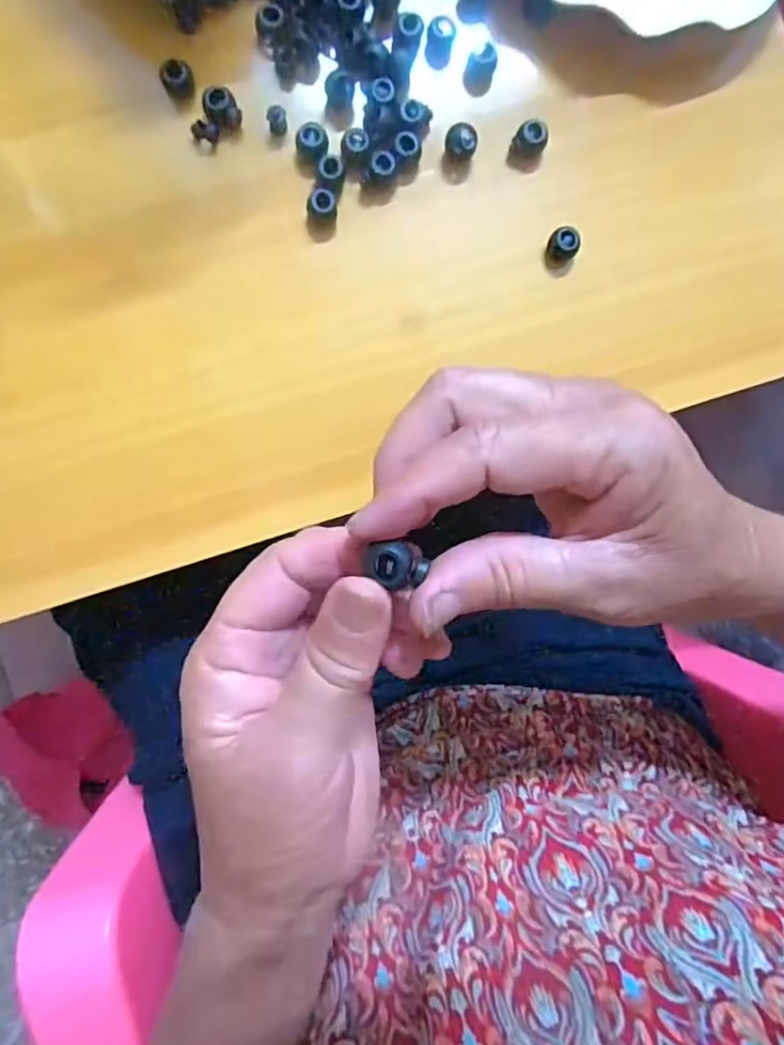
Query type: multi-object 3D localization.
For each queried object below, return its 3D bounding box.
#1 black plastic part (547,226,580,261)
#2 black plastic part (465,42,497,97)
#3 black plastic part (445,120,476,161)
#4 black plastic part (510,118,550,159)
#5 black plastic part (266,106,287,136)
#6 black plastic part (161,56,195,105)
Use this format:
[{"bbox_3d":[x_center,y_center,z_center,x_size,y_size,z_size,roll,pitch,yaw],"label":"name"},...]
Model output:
[{"bbox_3d":[0.087,-0.142,0.312,0.014,0.015,0.015,0,94,-6],"label":"black plastic part"},{"bbox_3d":[0.045,-0.229,0.307,0.013,0.013,0.015,9,93,-7],"label":"black plastic part"},{"bbox_3d":[0.034,-0.189,0.306,0.015,0.013,0.015,0,94,-6],"label":"black plastic part"},{"bbox_3d":[0.070,-0.193,0.308,0.016,0.014,0.015,0,94,-6],"label":"black plastic part"},{"bbox_3d":[-0.056,-0.197,0.298,0.010,0.007,0.011,-8,94,-6],"label":"black plastic part"},{"bbox_3d":[-0.104,-0.215,0.296,0.015,0.012,0.015,-17,95,-5],"label":"black plastic part"}]

